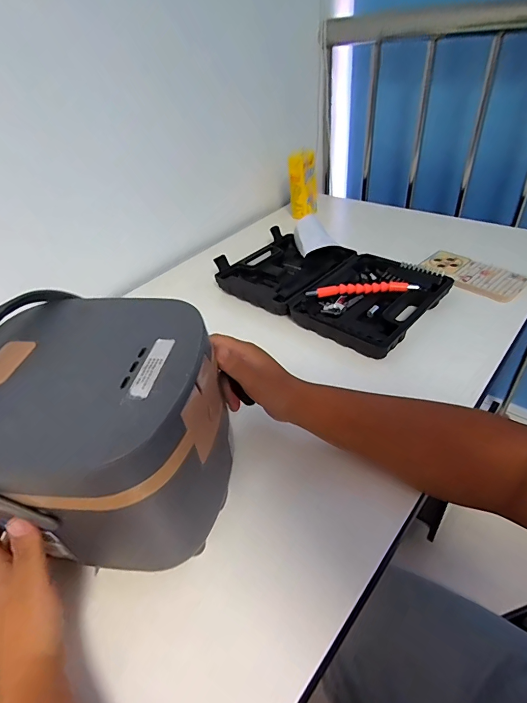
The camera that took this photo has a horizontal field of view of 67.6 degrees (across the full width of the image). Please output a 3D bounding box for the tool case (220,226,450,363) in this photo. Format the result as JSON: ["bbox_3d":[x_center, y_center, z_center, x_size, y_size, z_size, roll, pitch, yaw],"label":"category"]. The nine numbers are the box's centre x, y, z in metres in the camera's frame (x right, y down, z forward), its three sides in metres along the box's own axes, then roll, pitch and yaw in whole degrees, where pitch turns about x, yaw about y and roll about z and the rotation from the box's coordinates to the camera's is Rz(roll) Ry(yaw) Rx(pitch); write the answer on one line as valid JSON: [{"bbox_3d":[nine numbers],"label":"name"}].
[{"bbox_3d":[0.103,-0.115,0.680,0.363,0.049,0.230,29,52,35],"label":"tool case"}]

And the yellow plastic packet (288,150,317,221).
[{"bbox_3d":[0.089,-0.374,0.895,0.063,0.135,0.040,-1,40,7],"label":"yellow plastic packet"}]

